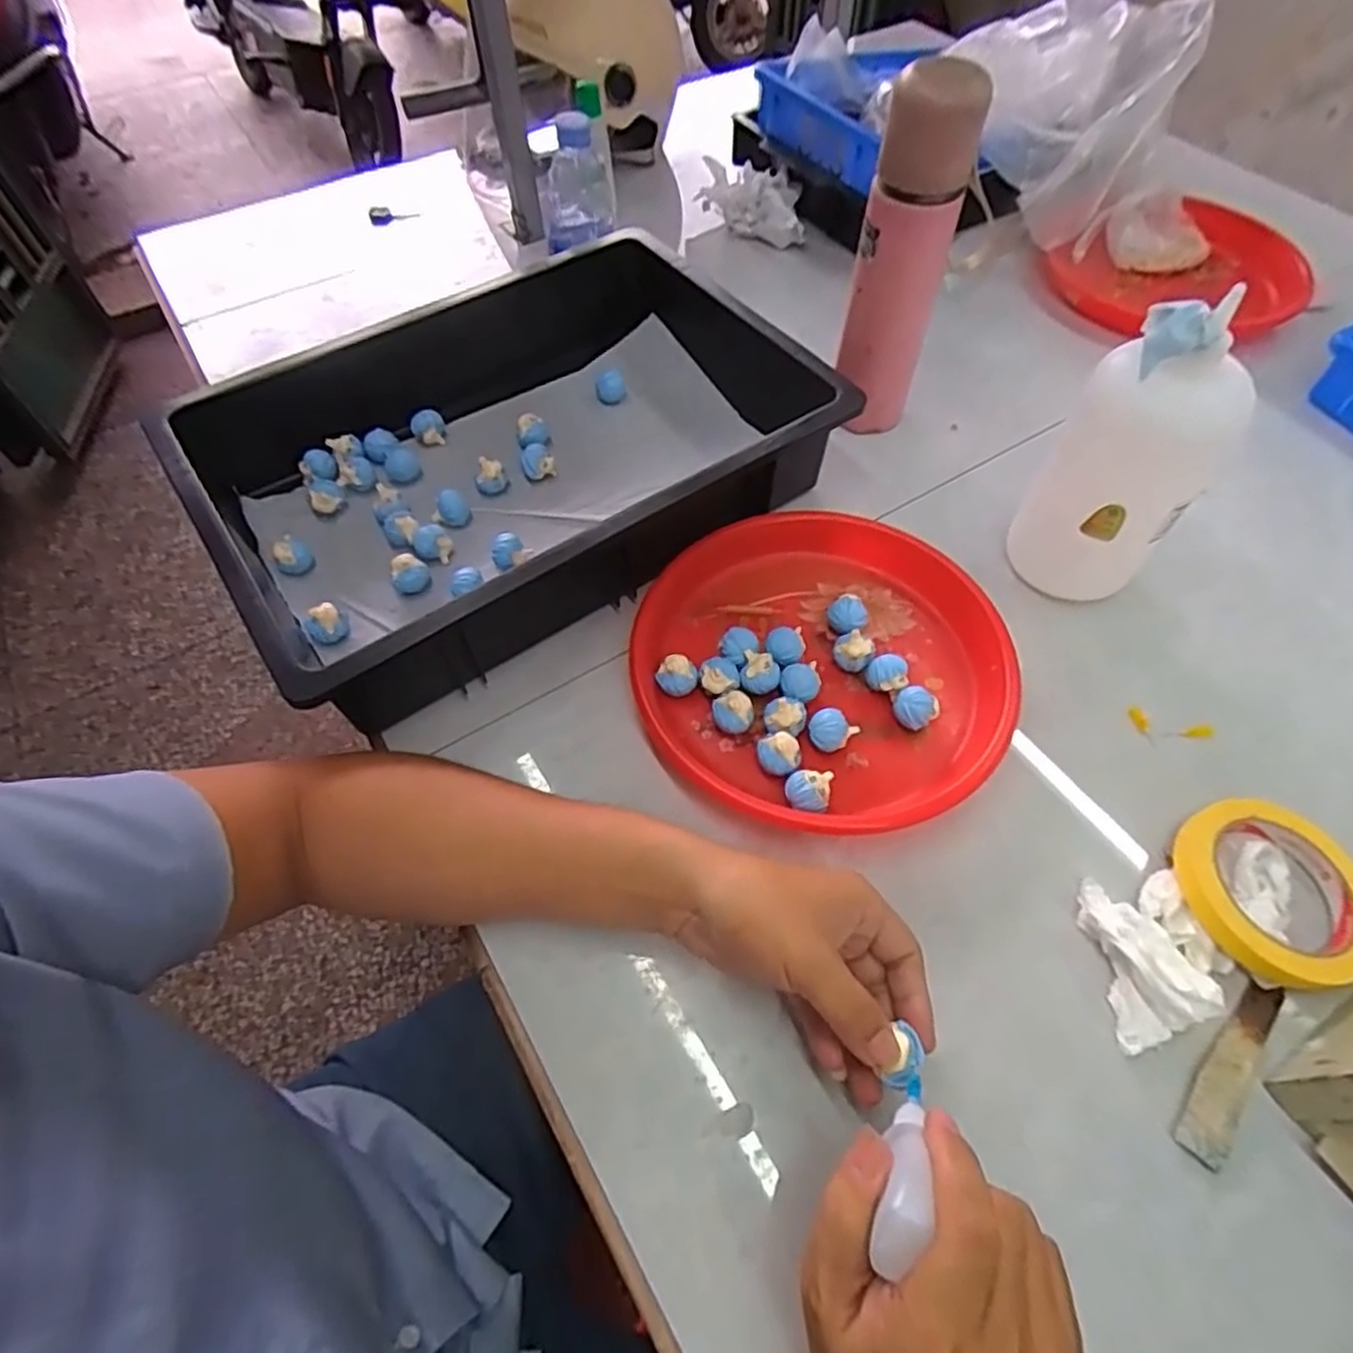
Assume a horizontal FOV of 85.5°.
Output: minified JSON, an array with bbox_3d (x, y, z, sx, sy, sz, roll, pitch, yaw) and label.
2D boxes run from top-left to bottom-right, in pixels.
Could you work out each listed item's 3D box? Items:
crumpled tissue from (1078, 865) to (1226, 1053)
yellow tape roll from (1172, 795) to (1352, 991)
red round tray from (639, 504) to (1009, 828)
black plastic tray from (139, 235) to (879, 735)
[{"bbox_3d":[0.271,0.156,0.410,0.064,0.025,0.088,-5,57,-1],"label":"crumpled tissue"},{"bbox_3d":[0.349,0.127,0.431,0.099,0.024,0.106,-1,57,2],"label":"yellow tape roll"},{"bbox_3d":[0.101,-0.012,0.515,0.247,0.028,0.253,-1,57,2],"label":"red round tray"},{"bbox_3d":[-0.105,-0.194,0.593,0.503,0.093,0.314,-32,61,-17],"label":"black plastic tray"}]

